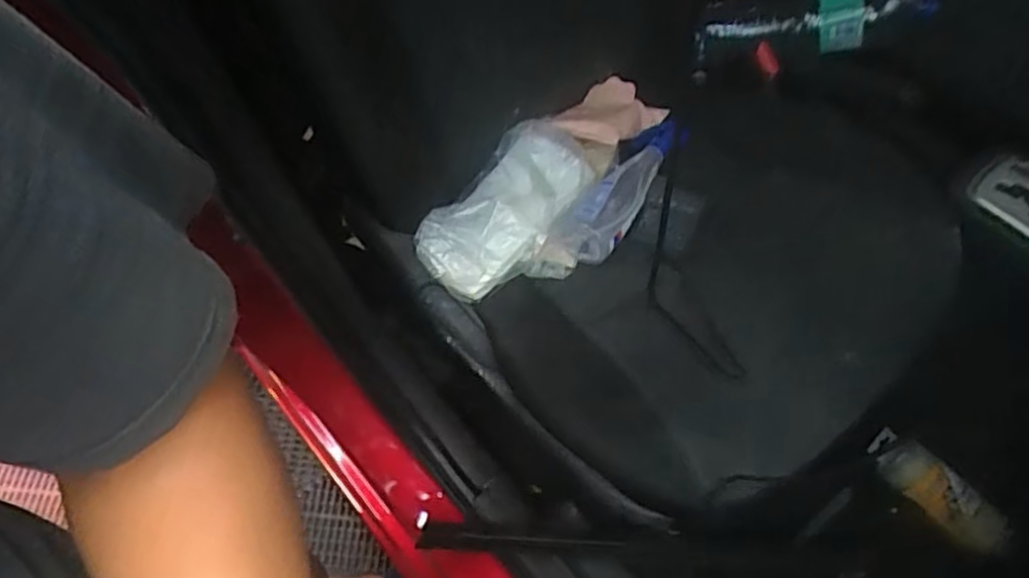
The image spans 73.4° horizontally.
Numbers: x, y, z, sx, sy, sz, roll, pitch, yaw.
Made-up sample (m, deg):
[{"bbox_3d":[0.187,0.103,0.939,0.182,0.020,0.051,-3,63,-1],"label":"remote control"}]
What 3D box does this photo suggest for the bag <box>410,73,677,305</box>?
[{"bbox_3d":[0.056,-0.130,0.805,0.190,0.098,0.355,32,69,10],"label":"bag"}]

